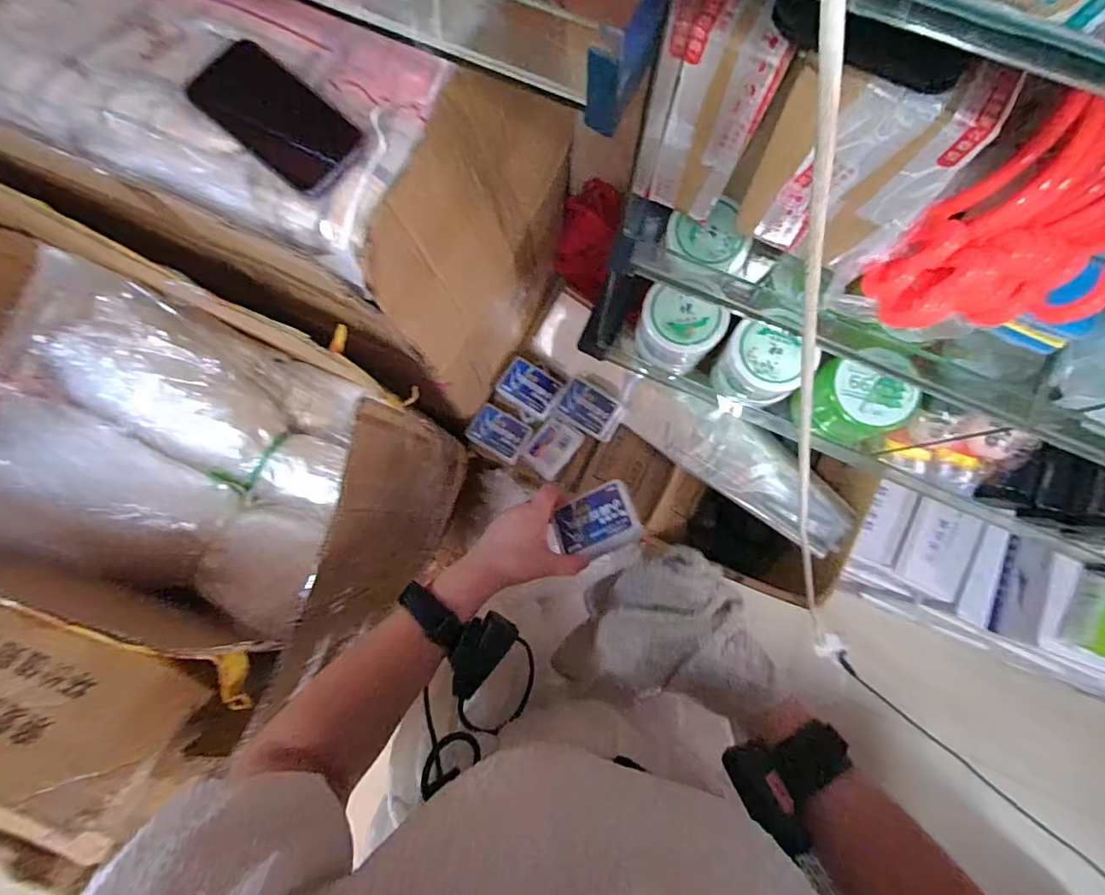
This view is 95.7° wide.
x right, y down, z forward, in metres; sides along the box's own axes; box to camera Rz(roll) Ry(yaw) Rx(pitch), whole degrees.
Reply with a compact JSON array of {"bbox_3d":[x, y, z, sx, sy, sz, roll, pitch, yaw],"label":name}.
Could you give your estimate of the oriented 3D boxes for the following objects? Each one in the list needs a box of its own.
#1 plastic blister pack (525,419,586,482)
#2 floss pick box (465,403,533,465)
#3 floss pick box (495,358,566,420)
[{"bbox_3d":[-0.001,0.000,0.763,0.066,0.011,0.085,40,79,-14],"label":"plastic blister pack"},{"bbox_3d":[-0.080,-0.021,0.759,0.087,0.017,0.065,29,84,6],"label":"floss pick box"},{"bbox_3d":[-0.034,-0.091,0.749,0.085,0.030,0.066,32,84,6],"label":"floss pick box"}]

